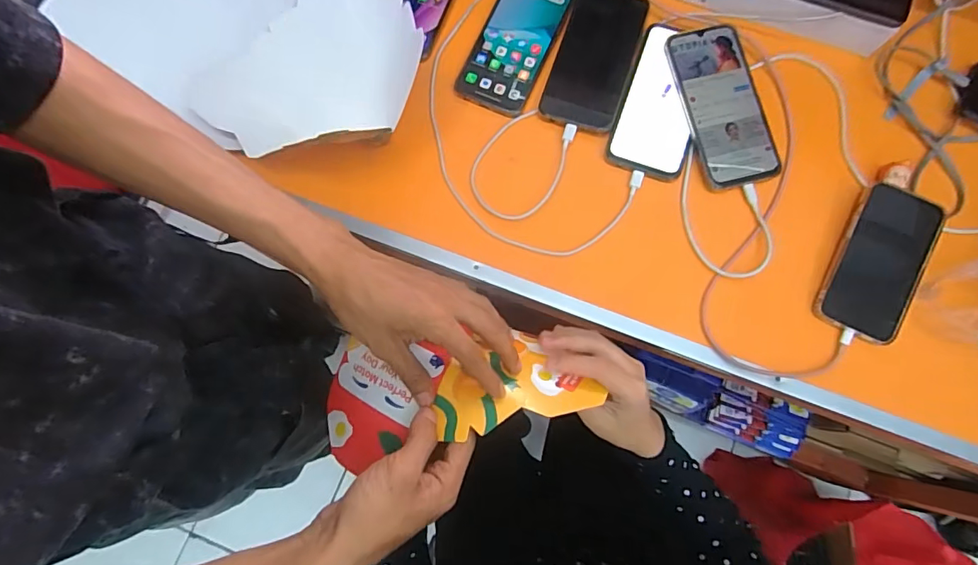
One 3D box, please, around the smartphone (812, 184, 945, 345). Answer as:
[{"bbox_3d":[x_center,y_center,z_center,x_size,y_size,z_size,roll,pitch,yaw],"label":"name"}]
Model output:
[{"bbox_3d":[0.370,-0.020,0.464,0.073,0.017,0.146,28,79,7],"label":"smartphone"}]

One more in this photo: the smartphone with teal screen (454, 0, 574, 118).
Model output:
[{"bbox_3d":[0.030,-0.266,0.538,0.082,0.013,0.168,22,78,6],"label":"smartphone with teal screen"}]

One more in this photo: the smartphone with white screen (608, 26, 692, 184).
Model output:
[{"bbox_3d":[0.183,-0.195,0.509,0.077,0.015,0.171,19,78,6],"label":"smartphone with white screen"}]

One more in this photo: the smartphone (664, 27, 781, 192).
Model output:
[{"bbox_3d":[0.240,-0.180,0.503,0.080,0.008,0.167,-13,85,-2],"label":"smartphone"}]

